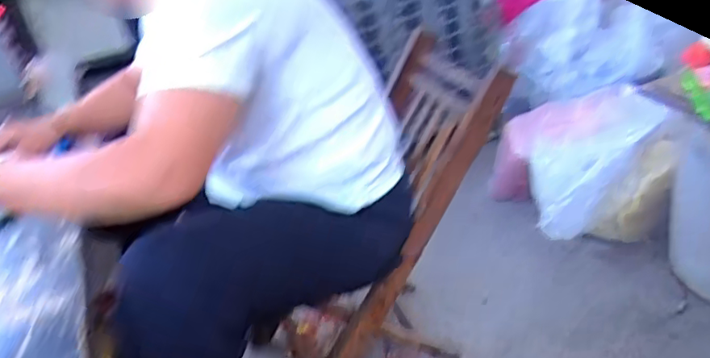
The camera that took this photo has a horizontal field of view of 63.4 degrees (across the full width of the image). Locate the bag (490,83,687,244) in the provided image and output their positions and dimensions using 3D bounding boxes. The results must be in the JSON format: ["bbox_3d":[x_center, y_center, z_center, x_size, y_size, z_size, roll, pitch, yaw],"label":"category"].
[{"bbox_3d":[0.599,-0.049,1.516,0.365,0.319,0.353,-13,29,-5],"label":"bag"}]

